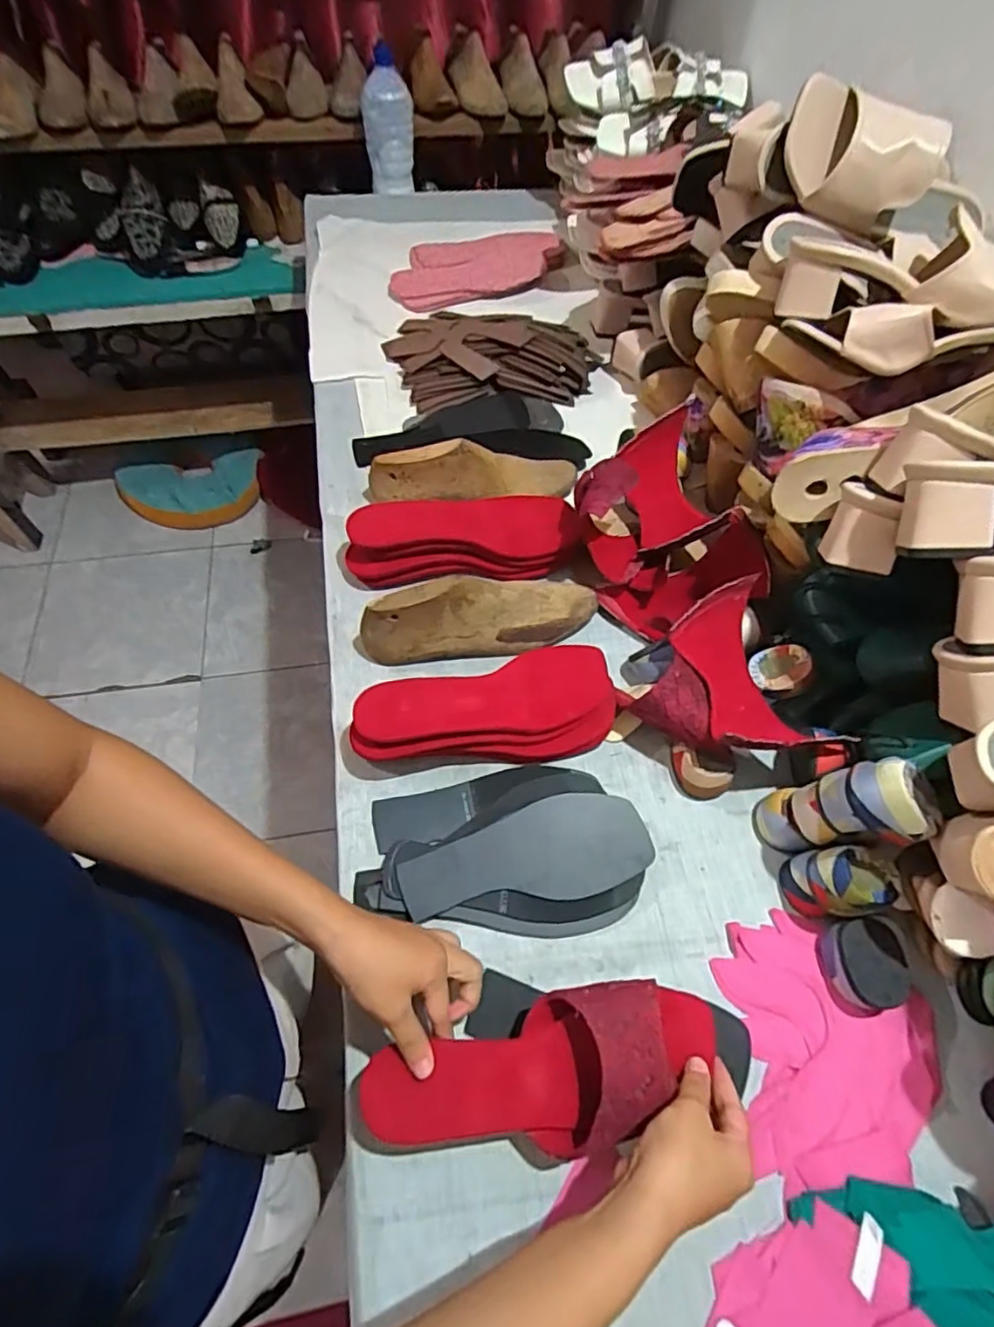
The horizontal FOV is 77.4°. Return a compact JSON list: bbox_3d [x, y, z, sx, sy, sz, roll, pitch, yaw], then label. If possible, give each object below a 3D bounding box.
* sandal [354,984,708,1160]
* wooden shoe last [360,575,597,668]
[{"bbox_3d":[0.034,0.278,0.418,0.243,0.035,0.087,-10,61,-8],"label":"sandal"},{"bbox_3d":[-0.011,-0.049,0.612,0.240,0.074,0.068,-18,62,-12],"label":"wooden shoe last"}]

